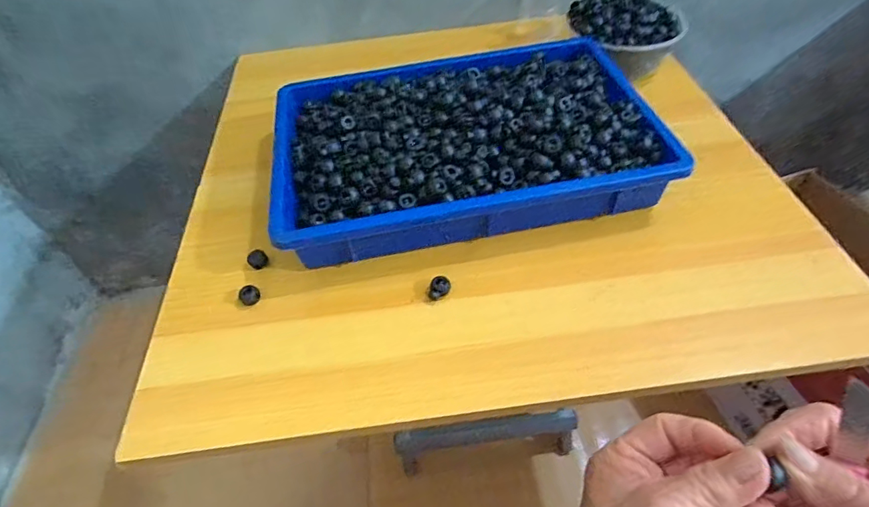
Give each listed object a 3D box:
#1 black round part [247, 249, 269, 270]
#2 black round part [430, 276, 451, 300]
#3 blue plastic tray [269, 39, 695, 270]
[{"bbox_3d":[-0.164,0.005,0.446,0.017,0.012,0.014,-27,53,-18],"label":"black round part"},{"bbox_3d":[0.005,0.029,0.410,0.016,0.009,0.021,5,50,9],"label":"black round part"},{"bbox_3d":[0.025,-0.116,0.484,0.359,0.070,0.243,-11,49,-5],"label":"blue plastic tray"}]

